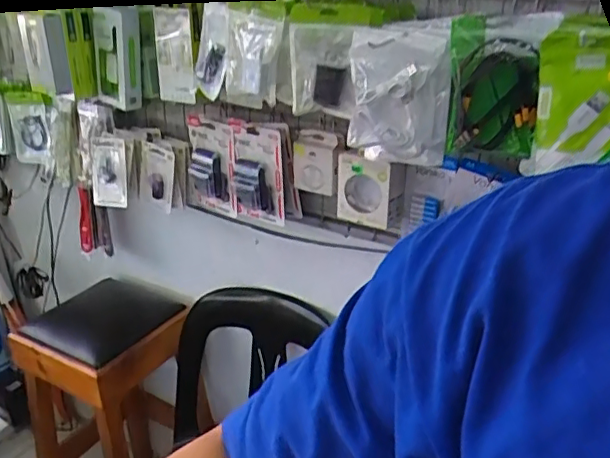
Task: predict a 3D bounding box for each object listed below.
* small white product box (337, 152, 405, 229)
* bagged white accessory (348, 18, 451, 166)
[{"bbox_3d":[0.106,-0.065,0.962,0.102,0.114,0.048,17,31,32],"label":"small white product box"},{"bbox_3d":[0.125,-0.176,0.766,0.123,0.172,0.046,6,27,13],"label":"bagged white accessory"}]

